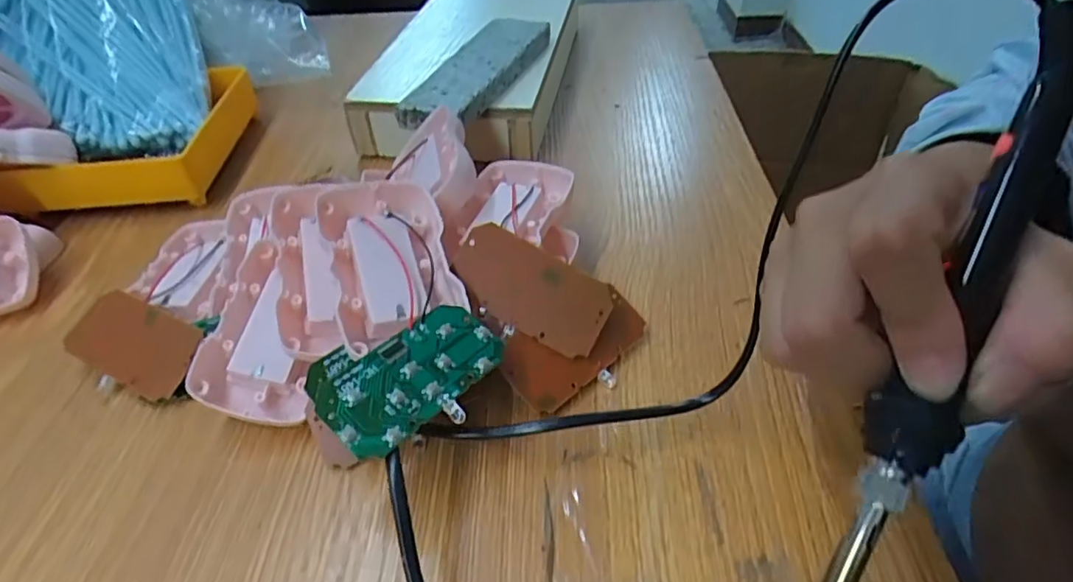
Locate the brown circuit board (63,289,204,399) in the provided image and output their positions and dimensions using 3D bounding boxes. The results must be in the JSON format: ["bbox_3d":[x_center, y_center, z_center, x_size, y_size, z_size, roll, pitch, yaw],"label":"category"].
[{"bbox_3d":[-0.195,0.024,0.288,0.071,0.004,0.037,21,65,16],"label":"brown circuit board"}]

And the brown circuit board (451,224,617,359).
[{"bbox_3d":[-0.003,-0.001,0.273,0.074,0.004,0.038,27,88,-1],"label":"brown circuit board"}]

